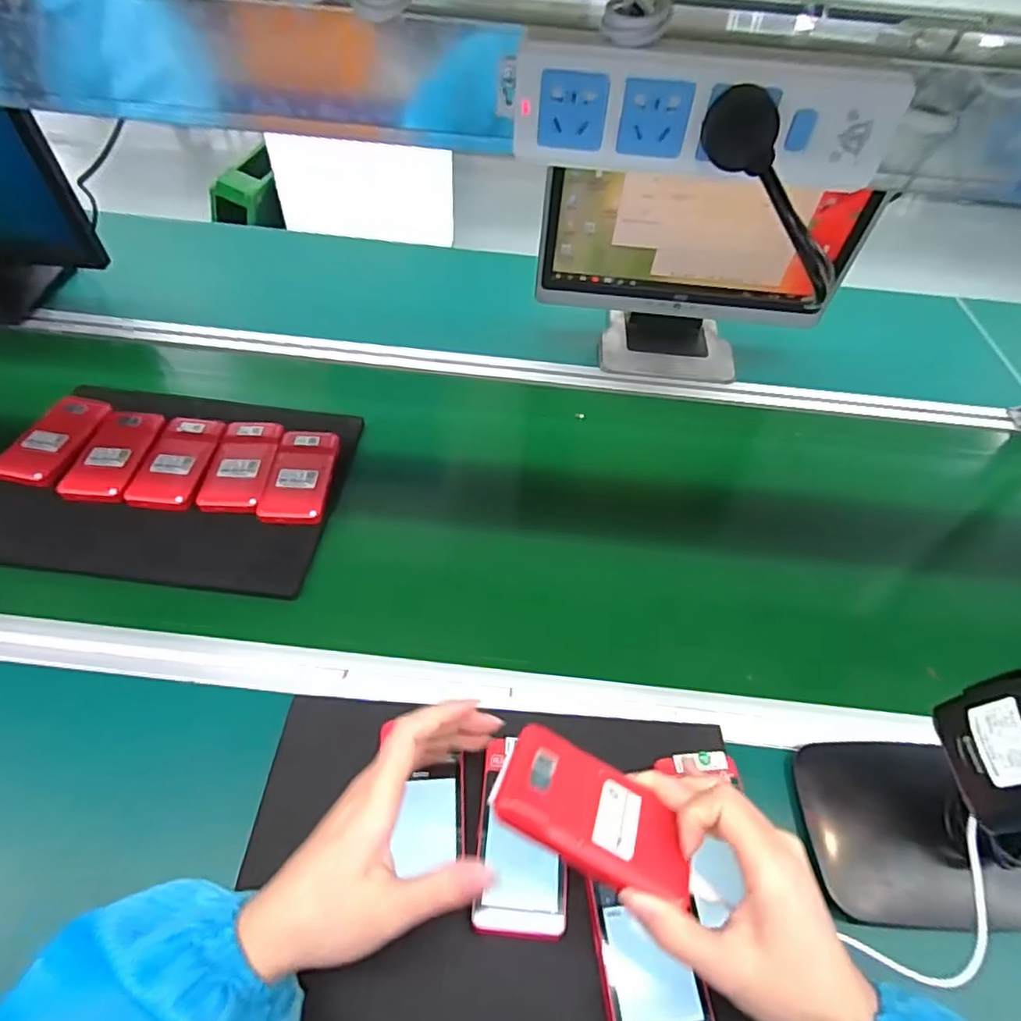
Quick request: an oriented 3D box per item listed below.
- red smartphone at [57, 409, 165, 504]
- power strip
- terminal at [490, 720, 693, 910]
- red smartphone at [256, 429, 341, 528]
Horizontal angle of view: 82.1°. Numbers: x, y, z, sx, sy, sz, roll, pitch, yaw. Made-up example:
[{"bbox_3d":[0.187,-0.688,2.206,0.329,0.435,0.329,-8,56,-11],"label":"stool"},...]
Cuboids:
[{"bbox_3d":[-0.420,-0.063,0.622,0.063,0.011,0.136,2,52,-1],"label":"red smartphone"},{"bbox_3d":[0.096,-0.206,0.302,0.197,0.053,0.023,5,52,2],"label":"power strip"},{"bbox_3d":[0.050,0.178,0.346,0.119,0.009,0.064,27,40,2],"label":"terminal"},{"bbox_3d":[-0.222,-0.039,0.621,0.064,0.013,0.130,2,52,-1],"label":"red smartphone"}]

